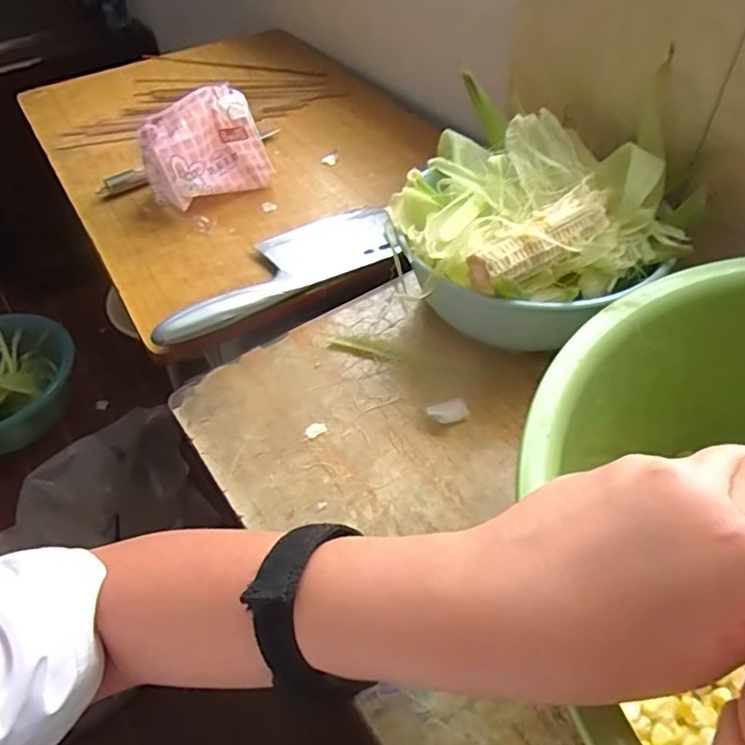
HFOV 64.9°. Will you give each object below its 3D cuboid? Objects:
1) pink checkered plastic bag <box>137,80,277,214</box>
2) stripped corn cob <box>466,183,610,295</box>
[{"bbox_3d":[-0.143,-0.187,0.505,0.103,0.094,0.038,-20,50,-14],"label":"pink checkered plastic bag"},{"bbox_3d":[0.109,-0.082,0.372,0.102,0.033,0.028,-25,52,-19],"label":"stripped corn cob"}]

